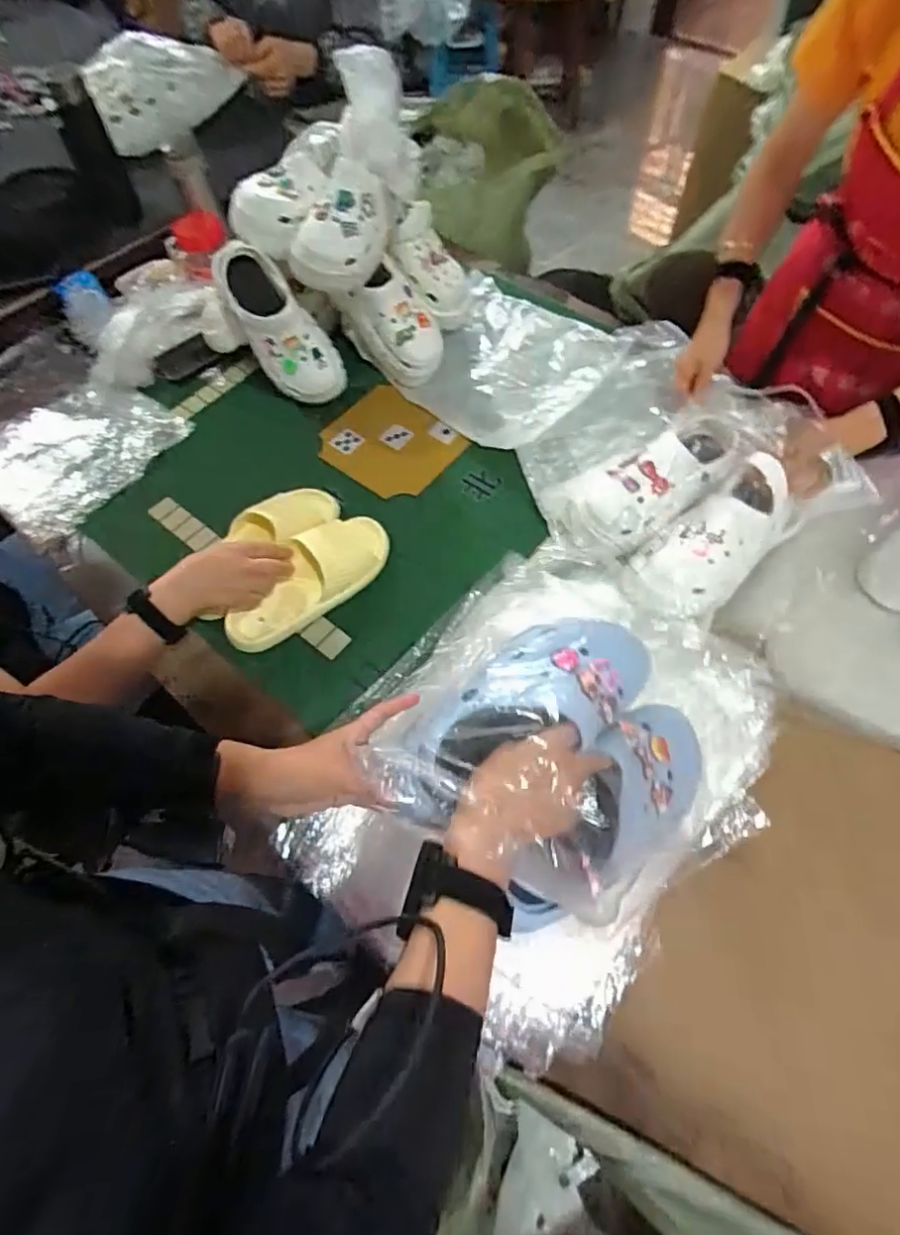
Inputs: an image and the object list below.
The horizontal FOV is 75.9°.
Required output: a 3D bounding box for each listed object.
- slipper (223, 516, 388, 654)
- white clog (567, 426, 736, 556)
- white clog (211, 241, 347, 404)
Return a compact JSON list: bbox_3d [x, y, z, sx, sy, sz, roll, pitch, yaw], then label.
[{"bbox_3d":[-0.187,-0.050,0.783,0.098,0.049,0.255,38,69,19],"label":"slipper"},{"bbox_3d":[0.274,-0.184,0.770,0.230,0.094,0.111,-31,66,-14],"label":"white clog"},{"bbox_3d":[-0.255,-0.448,0.882,0.109,0.093,0.251,-48,115,-20],"label":"white clog"}]

